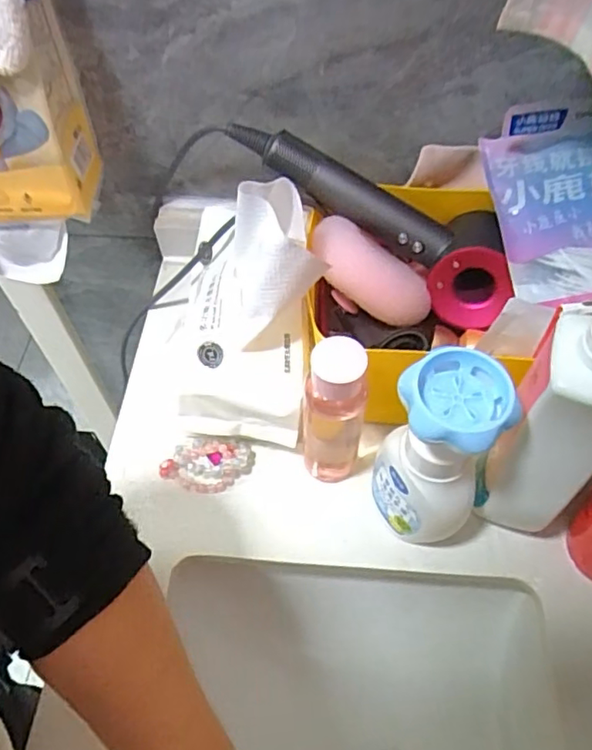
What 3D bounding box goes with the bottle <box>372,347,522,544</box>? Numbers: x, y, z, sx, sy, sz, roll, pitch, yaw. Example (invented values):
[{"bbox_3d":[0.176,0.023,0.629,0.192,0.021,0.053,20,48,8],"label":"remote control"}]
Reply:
[{"bbox_3d":[0.097,0.063,0.425,0.066,0.185,0.069,-9,57,-5],"label":"bottle"}]

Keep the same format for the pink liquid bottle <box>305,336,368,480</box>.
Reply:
[{"bbox_3d":[0.028,0.035,0.459,0.045,0.165,0.038,6,57,5],"label":"pink liquid bottle"}]

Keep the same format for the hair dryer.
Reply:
[{"bbox_3d":[0.074,-0.153,0.520,0.280,0.068,0.094,34,62,4],"label":"hair dryer"}]

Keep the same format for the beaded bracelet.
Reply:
[{"bbox_3d":[-0.077,0.079,0.514,0.077,0.019,0.043,3,56,3],"label":"beaded bracelet"}]

